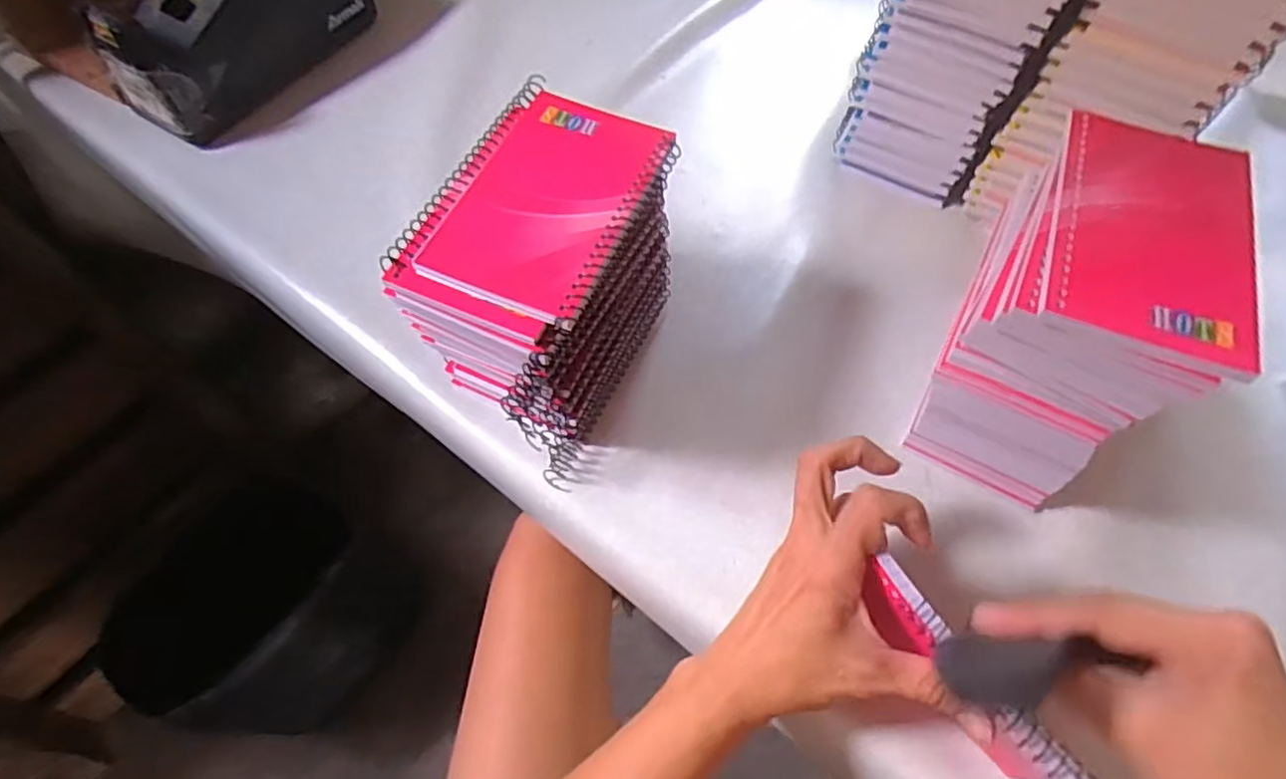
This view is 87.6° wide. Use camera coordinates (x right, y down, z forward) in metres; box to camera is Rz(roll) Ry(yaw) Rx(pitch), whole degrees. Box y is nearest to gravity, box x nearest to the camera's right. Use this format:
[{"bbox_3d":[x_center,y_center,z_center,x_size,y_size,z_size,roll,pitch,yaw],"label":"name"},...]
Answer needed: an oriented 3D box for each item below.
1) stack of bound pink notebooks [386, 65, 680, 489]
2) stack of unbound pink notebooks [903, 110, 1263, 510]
[{"bbox_3d":[-0.054,-0.058,0.378,0.102,0.124,0.166,23,65,12],"label":"stack of bound pink notebooks"},{"bbox_3d":[0.218,-0.038,0.356,0.094,0.152,0.134,27,65,14],"label":"stack of unbound pink notebooks"}]

